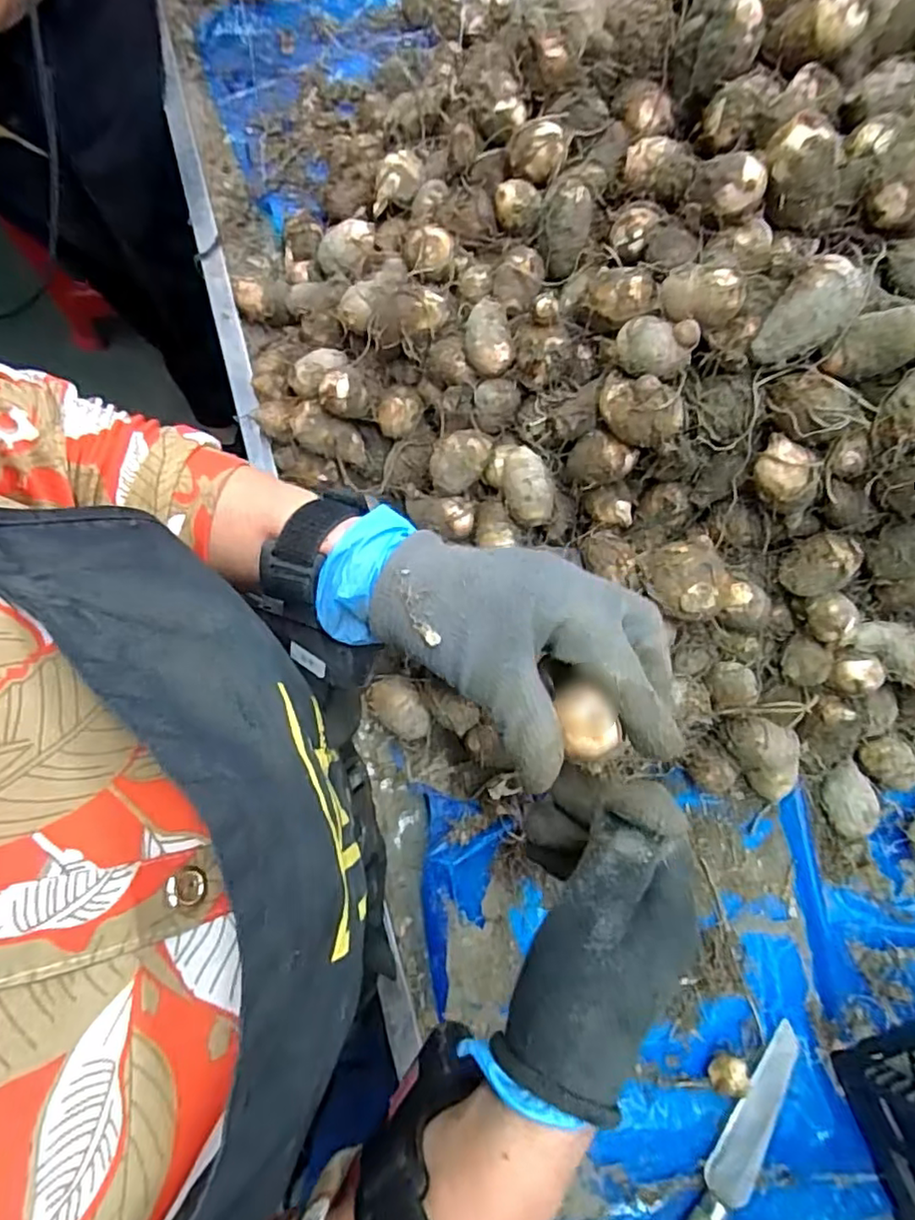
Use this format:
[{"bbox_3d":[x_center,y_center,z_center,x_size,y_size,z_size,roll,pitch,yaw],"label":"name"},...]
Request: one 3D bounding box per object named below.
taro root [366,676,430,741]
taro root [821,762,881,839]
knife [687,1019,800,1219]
[{"bbox_3d":[-0.041,0.071,0.444,0.049,0.032,0.033,43,80,8],"label":"taro root"},{"bbox_3d":[0.276,0.135,0.437,0.028,0.027,0.049,-7,78,-3],"label":"taro root"},{"bbox_3d":[0.172,0.368,0.389,0.028,0.025,0.201,36,79,7],"label":"knife"}]

